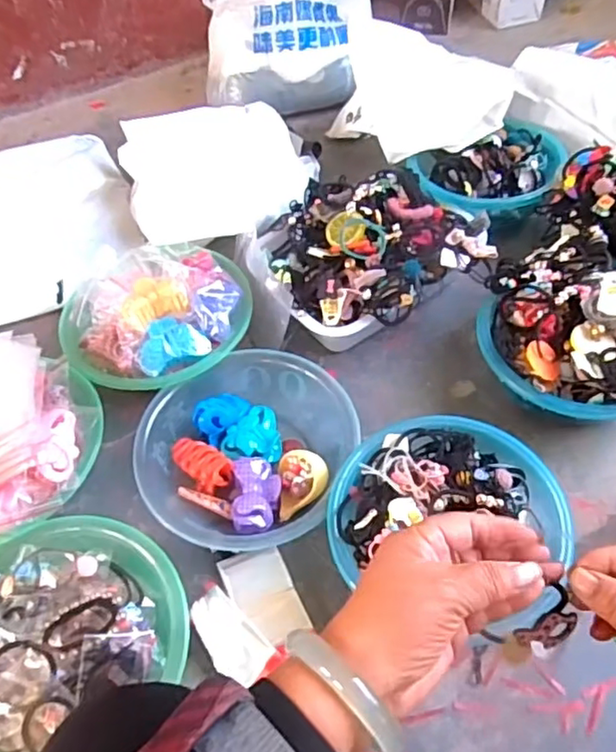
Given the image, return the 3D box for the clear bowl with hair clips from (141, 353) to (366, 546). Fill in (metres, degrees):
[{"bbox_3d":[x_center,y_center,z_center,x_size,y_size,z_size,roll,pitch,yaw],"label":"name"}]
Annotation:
[{"bbox_3d":[-0.065,0.082,0.698,0.224,0.085,0.219,-2,53,3],"label":"clear bowl with hair clips"}]

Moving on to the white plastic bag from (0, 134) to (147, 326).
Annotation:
[{"bbox_3d":[-0.403,-0.228,0.923,0.291,0.088,0.313,-26,55,-14],"label":"white plastic bag"}]

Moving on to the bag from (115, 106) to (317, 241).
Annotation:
[{"bbox_3d":[-0.134,-0.309,0.943,0.282,0.098,0.248,-11,53,-3],"label":"bag"}]

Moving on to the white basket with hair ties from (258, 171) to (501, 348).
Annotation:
[{"bbox_3d":[0.084,-0.168,0.823,0.286,0.124,0.232,-25,55,-13],"label":"white basket with hair ties"}]

